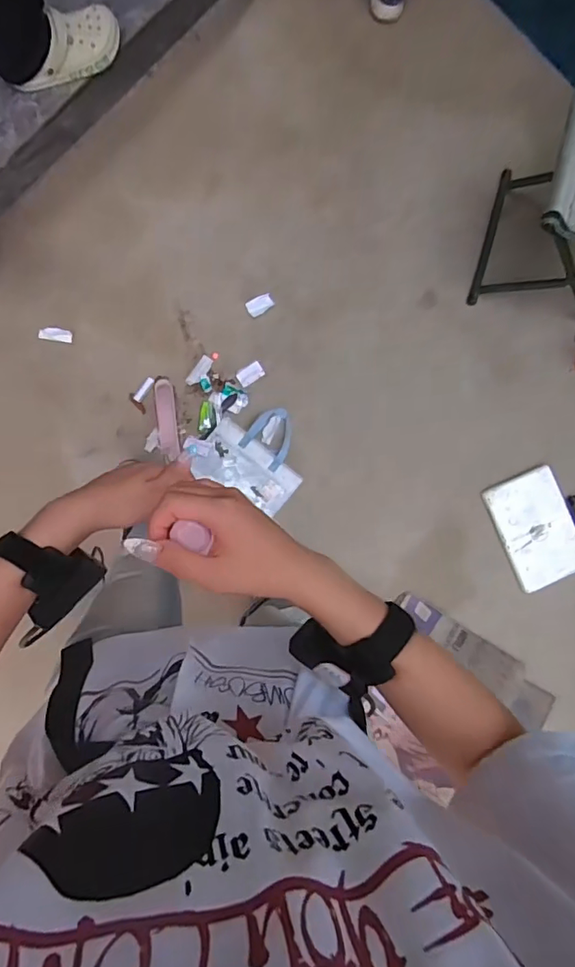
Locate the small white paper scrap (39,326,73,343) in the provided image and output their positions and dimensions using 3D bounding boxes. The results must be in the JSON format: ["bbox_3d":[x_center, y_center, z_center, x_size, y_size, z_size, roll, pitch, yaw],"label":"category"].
[{"bbox_3d":[-0.573,-0.369,1.290,0.078,0.006,0.032,8,85,-1],"label":"small white paper scrap"}]

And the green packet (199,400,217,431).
[{"bbox_3d":[-0.201,-0.168,1.318,0.043,0.007,0.077,5,85,-1],"label":"green packet"}]

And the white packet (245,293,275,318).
[{"bbox_3d":[-0.070,-0.455,1.327,0.067,0.009,0.044,-31,86,-4],"label":"white packet"}]

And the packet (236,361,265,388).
[{"bbox_3d":[-0.093,-0.277,1.328,0.067,0.005,0.042,-33,87,-4],"label":"packet"}]

